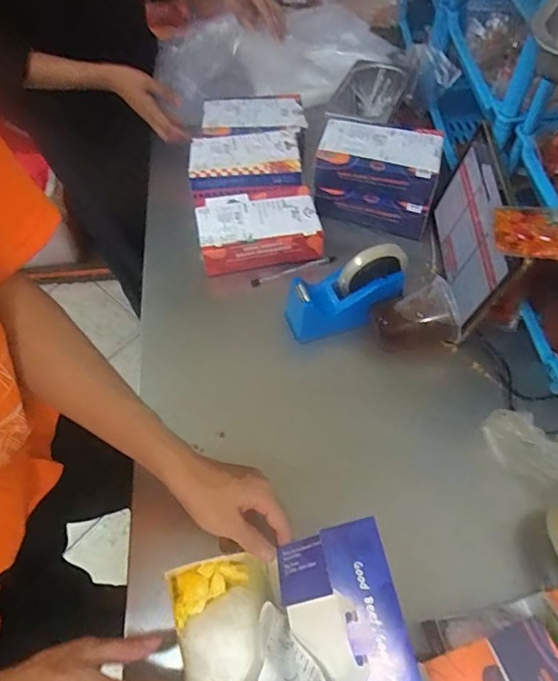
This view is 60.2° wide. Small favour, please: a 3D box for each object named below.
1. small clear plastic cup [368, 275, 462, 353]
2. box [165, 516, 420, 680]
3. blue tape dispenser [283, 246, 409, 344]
[{"bbox_3d":[0.177,-0.024,0.636,0.102,0.070,0.083,-14,58,-7],"label":"small clear plastic cup"},{"bbox_3d":[0.007,0.271,0.413,0.191,0.085,0.180,-11,58,-5],"label":"box"},{"bbox_3d":[0.087,-0.067,0.645,0.177,0.085,0.065,-31,59,11],"label":"blue tape dispenser"}]

